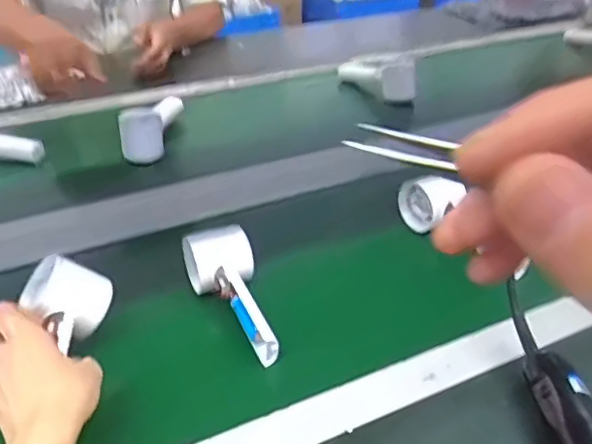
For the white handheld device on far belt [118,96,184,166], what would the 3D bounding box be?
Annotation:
[{"bbox_3d":[-0.213,-0.146,0.871,0.064,0.060,0.157,1,35,2],"label":"white handheld device on far belt"}]

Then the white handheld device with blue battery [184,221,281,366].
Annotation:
[{"bbox_3d":[-0.053,0.070,0.563,0.057,0.047,0.149,-15,49,-27],"label":"white handheld device with blue battery"}]

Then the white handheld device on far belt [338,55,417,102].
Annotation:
[{"bbox_3d":[0.144,-0.257,1.033,0.052,0.070,0.169,-19,39,-24],"label":"white handheld device on far belt"}]

